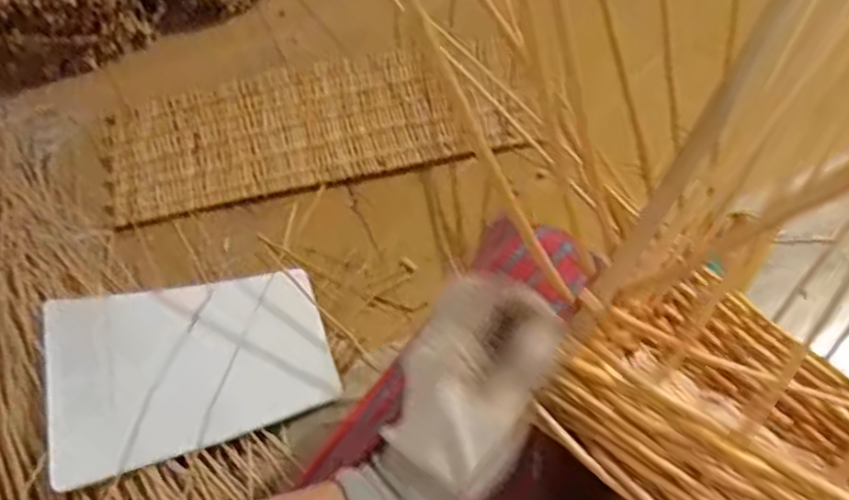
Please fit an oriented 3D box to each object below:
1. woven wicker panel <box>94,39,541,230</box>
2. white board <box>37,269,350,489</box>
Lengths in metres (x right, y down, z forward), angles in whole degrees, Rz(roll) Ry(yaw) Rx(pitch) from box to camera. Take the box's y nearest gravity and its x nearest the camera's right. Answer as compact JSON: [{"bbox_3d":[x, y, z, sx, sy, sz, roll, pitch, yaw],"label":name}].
[{"bbox_3d":[-0.178,-0.212,1.205,0.672,0.022,0.254,-12,68,-7],"label":"woven wicker panel"},{"bbox_3d":[-0.296,0.148,0.946,0.347,0.019,0.254,-8,56,-25],"label":"white board"}]

